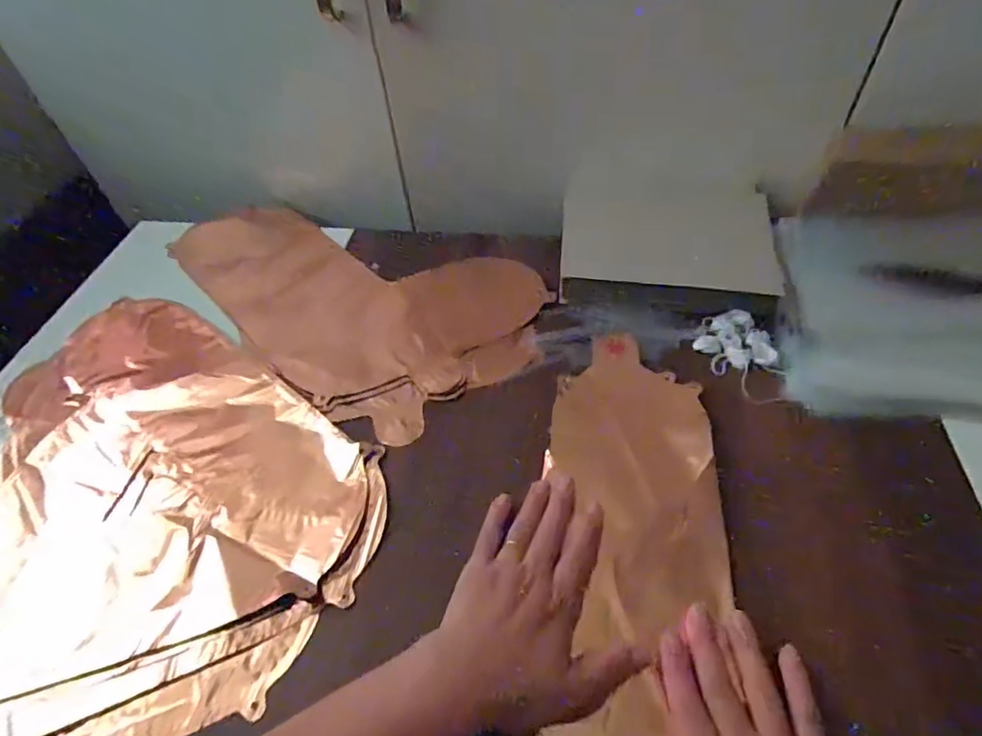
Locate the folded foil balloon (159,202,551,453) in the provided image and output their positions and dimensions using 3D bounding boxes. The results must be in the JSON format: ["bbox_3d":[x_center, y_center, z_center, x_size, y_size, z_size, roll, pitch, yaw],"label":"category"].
[{"bbox_3d":[-0.154,-0.094,0.585,0.439,0.036,0.245,32,59,27],"label":"folded foil balloon"}]

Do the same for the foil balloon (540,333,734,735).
[{"bbox_3d":[0.091,0.156,0.359,0.125,0.009,0.448,7,51,10],"label":"foil balloon"}]

